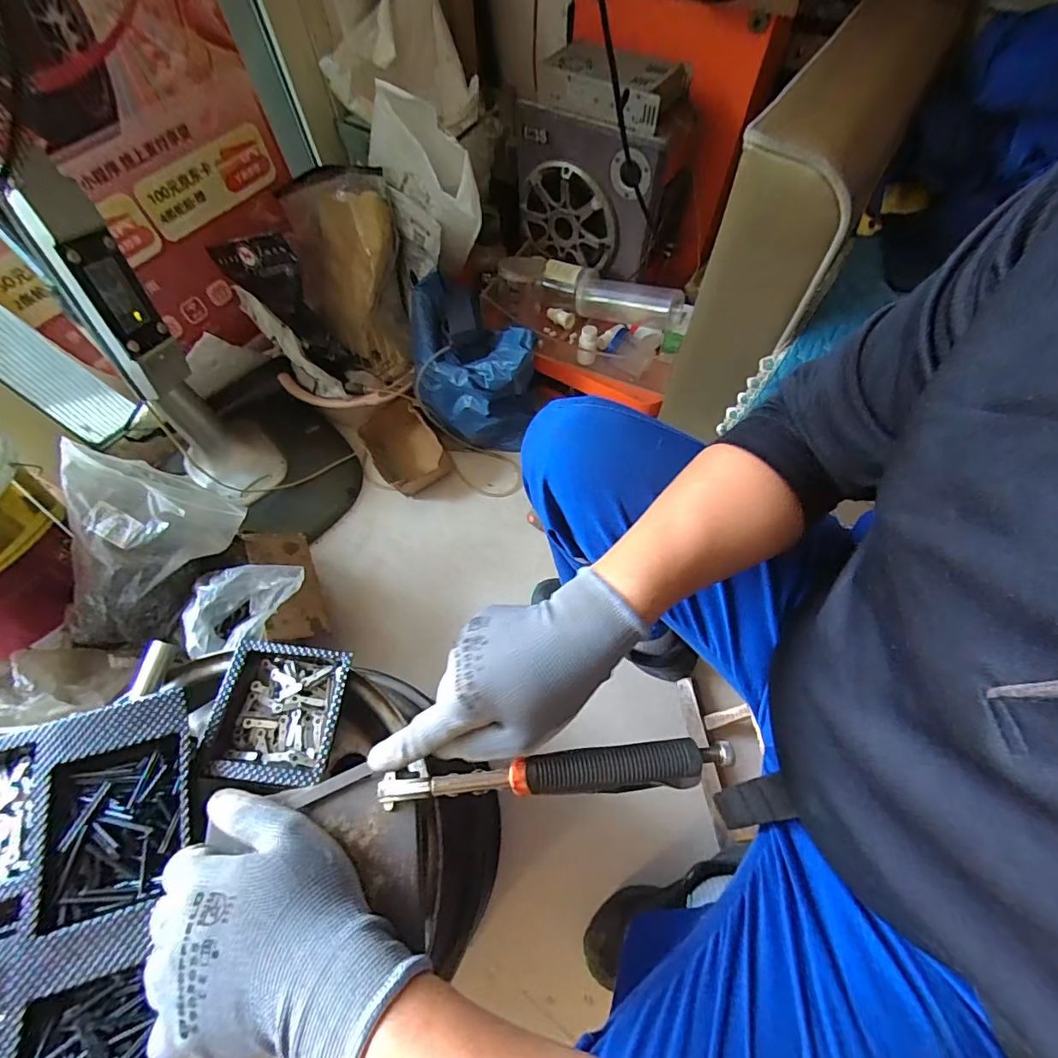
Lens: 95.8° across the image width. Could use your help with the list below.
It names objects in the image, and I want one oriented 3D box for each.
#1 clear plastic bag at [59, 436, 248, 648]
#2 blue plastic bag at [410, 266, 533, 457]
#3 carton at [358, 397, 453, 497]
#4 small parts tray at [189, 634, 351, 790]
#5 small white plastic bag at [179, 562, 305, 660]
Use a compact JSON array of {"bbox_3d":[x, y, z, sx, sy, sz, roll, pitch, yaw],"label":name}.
[{"bbox_3d":[-0.553,0.032,0.657,0.140,0.205,0.276,36,70,19],"label":"clear plastic bag"},{"bbox_3d":[-0.099,-0.312,0.939,0.226,0.255,0.201,4,63,4],"label":"blue plastic bag"},{"bbox_3d":[-0.246,-0.160,0.964,0.138,0.101,0.184,-31,66,-13],"label":"carton"},{"bbox_3d":[-0.231,0.165,0.438,0.113,0.029,0.114,4,63,5],"label":"small parts tray"},{"bbox_3d":[-0.393,0.100,0.655,0.082,0.098,0.155,22,66,13],"label":"small white plastic bag"}]

